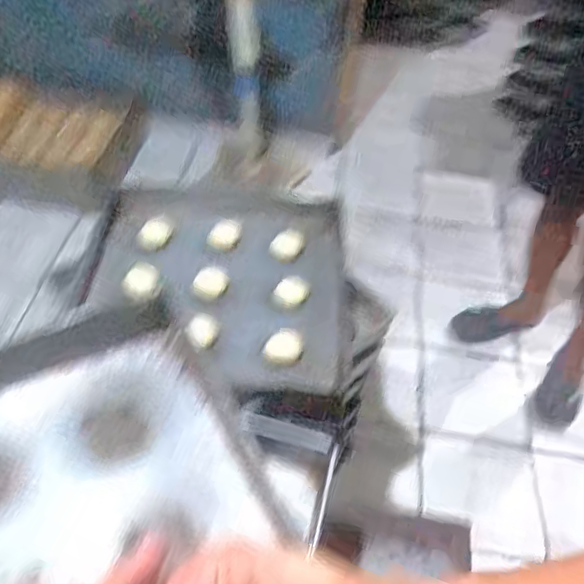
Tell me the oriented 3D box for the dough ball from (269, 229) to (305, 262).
[{"bbox_3d":[-0.009,-0.087,1.140,0.061,0.028,0.054,5,48,-1],"label":"dough ball"}]

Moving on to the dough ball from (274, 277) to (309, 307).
[{"bbox_3d":[0.001,-0.001,1.086,0.058,0.035,0.061,28,52,19],"label":"dough ball"}]

